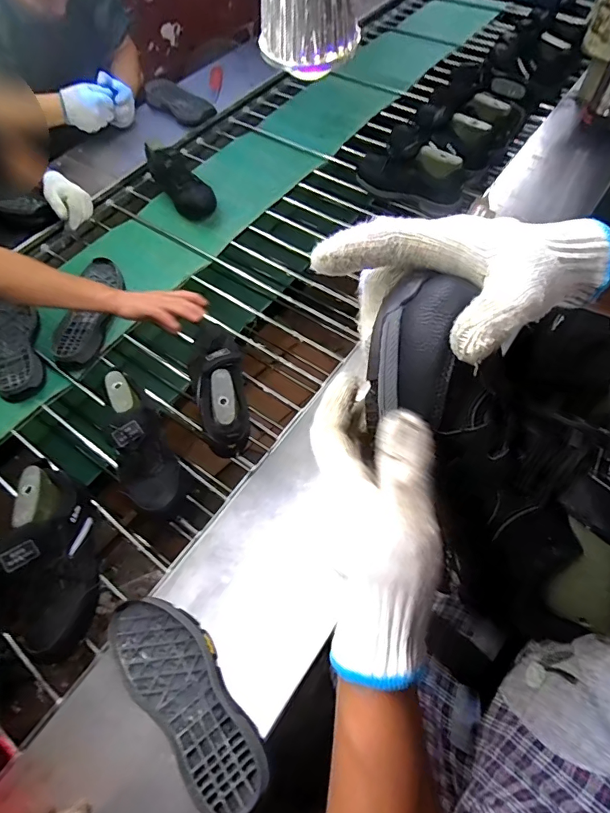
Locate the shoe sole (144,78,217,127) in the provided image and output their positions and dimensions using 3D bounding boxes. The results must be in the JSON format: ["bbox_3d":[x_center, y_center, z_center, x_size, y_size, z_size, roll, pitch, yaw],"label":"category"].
[{"bbox_3d":[-0.374,-0.903,1.322,0.204,0.082,0.027,23,23,-9],"label":"shoe sole"}]

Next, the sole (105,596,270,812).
[{"bbox_3d":[-0.151,0.364,0.568,0.107,0.034,0.277,-41,66,-20],"label":"sole"}]

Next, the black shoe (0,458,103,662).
[{"bbox_3d":[-0.374,0.215,0.659,0.096,0.122,0.263,-15,60,-7],"label":"black shoe"}]

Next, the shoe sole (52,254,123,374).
[{"bbox_3d":[-0.469,-0.205,0.969,0.088,0.044,0.286,4,60,4],"label":"shoe sole"}]

